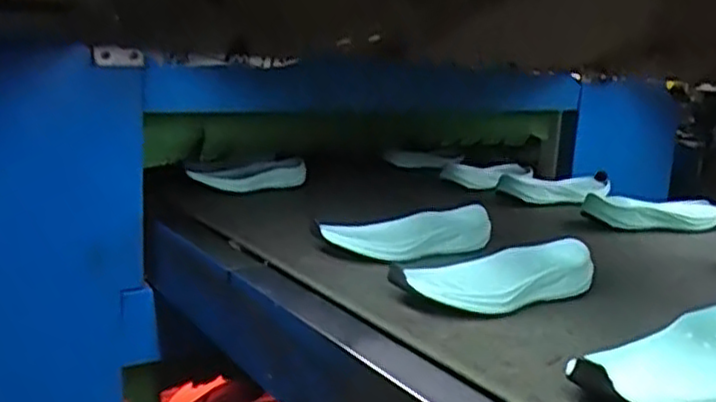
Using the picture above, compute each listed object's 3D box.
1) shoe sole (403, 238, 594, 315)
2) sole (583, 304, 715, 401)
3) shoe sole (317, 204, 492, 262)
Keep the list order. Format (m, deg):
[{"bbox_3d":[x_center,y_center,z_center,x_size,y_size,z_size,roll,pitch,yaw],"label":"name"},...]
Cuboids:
[{"bbox_3d":[0.132,0.073,0.703,0.207,0.049,0.078,-4,13,-31],"label":"shoe sole"},{"bbox_3d":[0.244,0.116,0.523,0.216,0.043,0.082,-7,15,-41],"label":"sole"},{"bbox_3d":[0.058,0.038,0.843,0.215,0.051,0.060,-5,12,-21],"label":"shoe sole"}]

